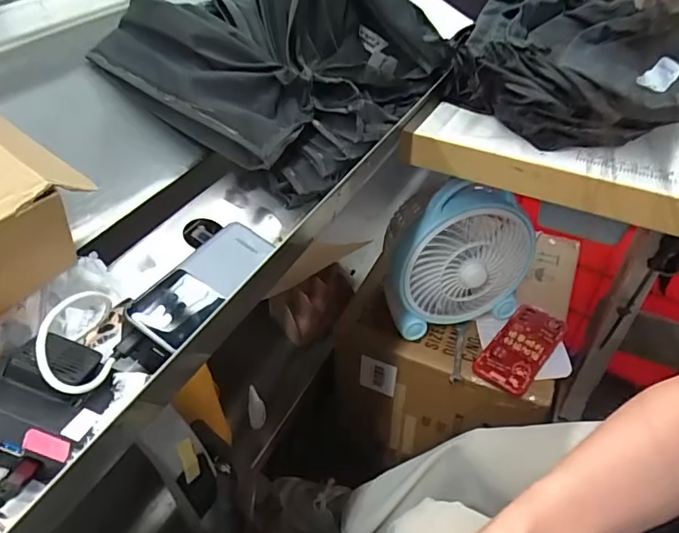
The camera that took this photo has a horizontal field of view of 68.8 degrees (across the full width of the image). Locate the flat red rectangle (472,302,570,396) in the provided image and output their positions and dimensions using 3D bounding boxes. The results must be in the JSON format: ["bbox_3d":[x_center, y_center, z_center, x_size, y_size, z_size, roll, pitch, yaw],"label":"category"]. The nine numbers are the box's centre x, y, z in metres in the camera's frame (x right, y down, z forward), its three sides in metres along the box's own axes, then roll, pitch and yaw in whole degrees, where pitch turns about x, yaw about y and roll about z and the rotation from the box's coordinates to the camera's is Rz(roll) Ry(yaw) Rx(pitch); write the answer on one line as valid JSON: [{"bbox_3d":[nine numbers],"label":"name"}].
[{"bbox_3d":[0.268,0.119,0.730,0.074,0.012,0.159,31,52,29],"label":"flat red rectangle"}]

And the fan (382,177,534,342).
[{"bbox_3d":[0.171,-0.025,0.711,0.216,0.220,0.113,-9,44,-8],"label":"fan"}]

